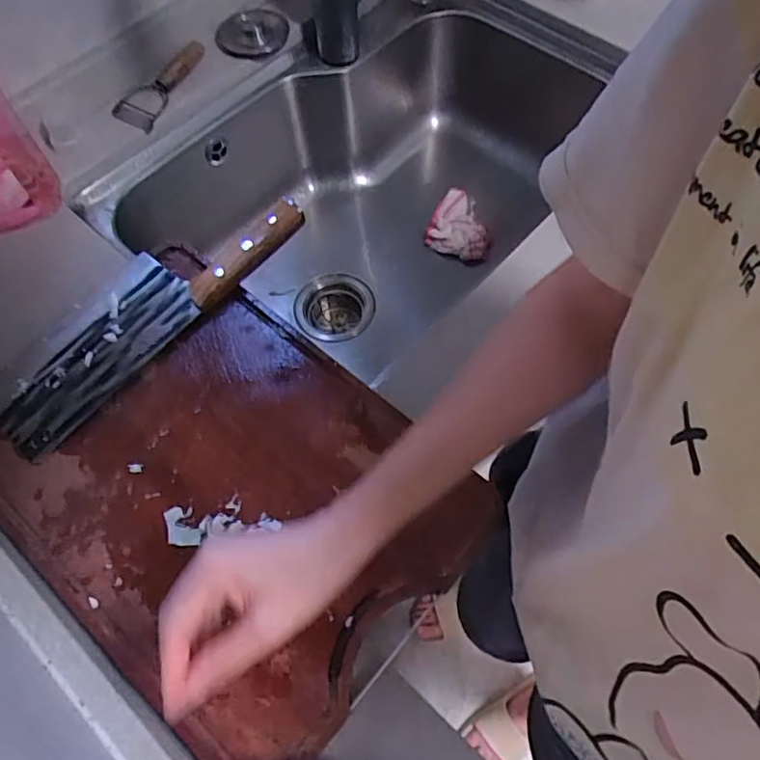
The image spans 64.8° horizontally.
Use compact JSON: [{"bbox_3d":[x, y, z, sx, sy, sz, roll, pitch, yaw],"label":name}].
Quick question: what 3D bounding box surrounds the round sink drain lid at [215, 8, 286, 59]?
[{"bbox_3d":[-0.161,-0.438,0.755,0.079,0.024,0.069,4,64,2],"label":"round sink drain lid"}]

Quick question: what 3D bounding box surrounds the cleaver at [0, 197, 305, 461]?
[{"bbox_3d":[-0.207,-0.069,0.521,0.091,0.030,0.300,40,70,18],"label":"cleaver"}]

